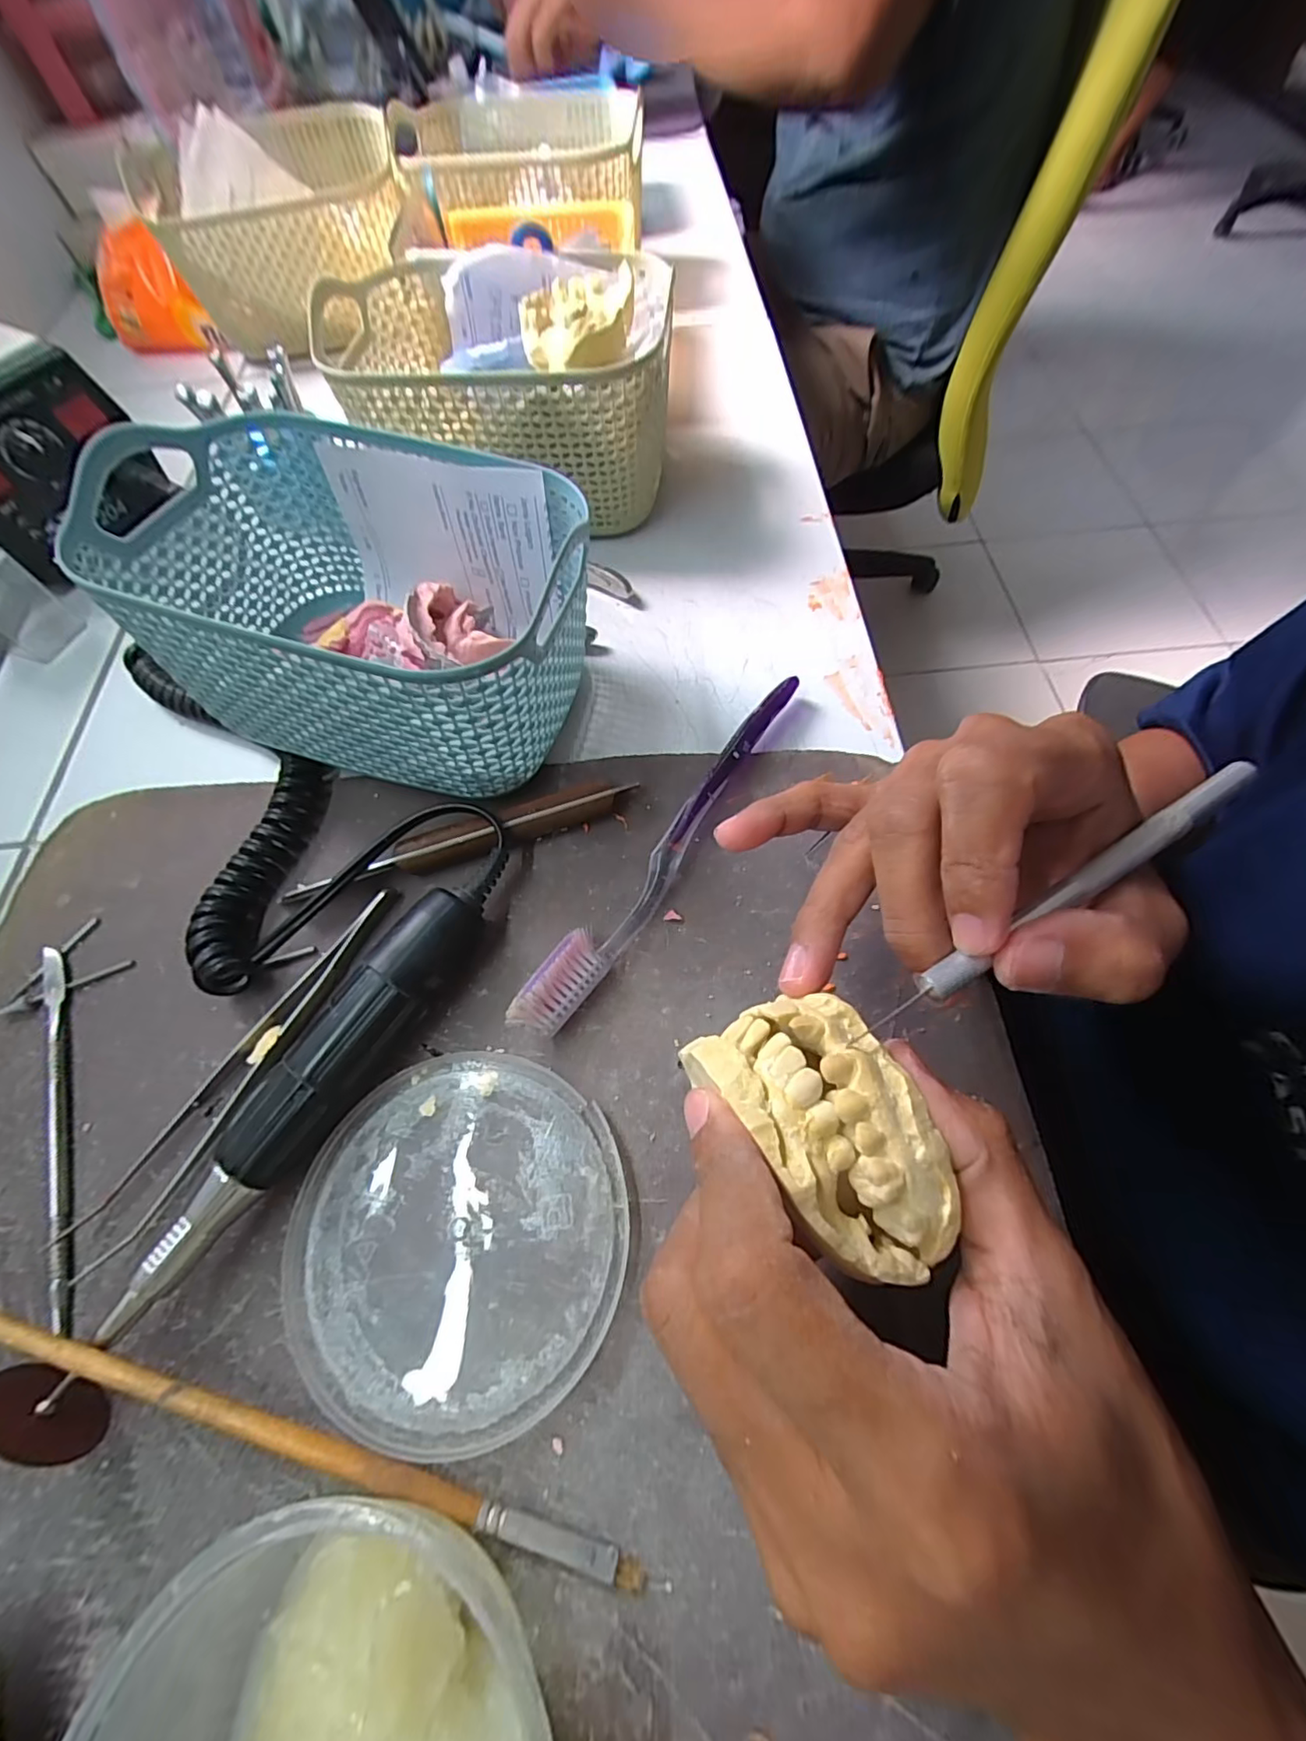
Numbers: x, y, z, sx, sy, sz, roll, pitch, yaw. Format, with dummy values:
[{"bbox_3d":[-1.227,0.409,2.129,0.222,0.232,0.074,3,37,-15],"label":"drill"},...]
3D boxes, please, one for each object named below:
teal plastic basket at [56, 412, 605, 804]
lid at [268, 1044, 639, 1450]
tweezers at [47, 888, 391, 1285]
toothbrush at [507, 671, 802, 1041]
[{"bbox_3d":[-0.108,-0.104,0.245,0.168,0.092,0.116,18,66,12],"label":"teal plastic basket"},{"bbox_3d":[-0.062,0.113,0.185,0.103,0.005,0.102,-1,64,3],"label":"lid"},{"bbox_3d":[-0.143,0.067,0.210,0.020,0.009,0.142,29,69,16],"label":"tweezers"},{"bbox_3d":[0.010,-0.013,0.234,0.017,0.020,0.184,31,69,17],"label":"toothbrush"}]

